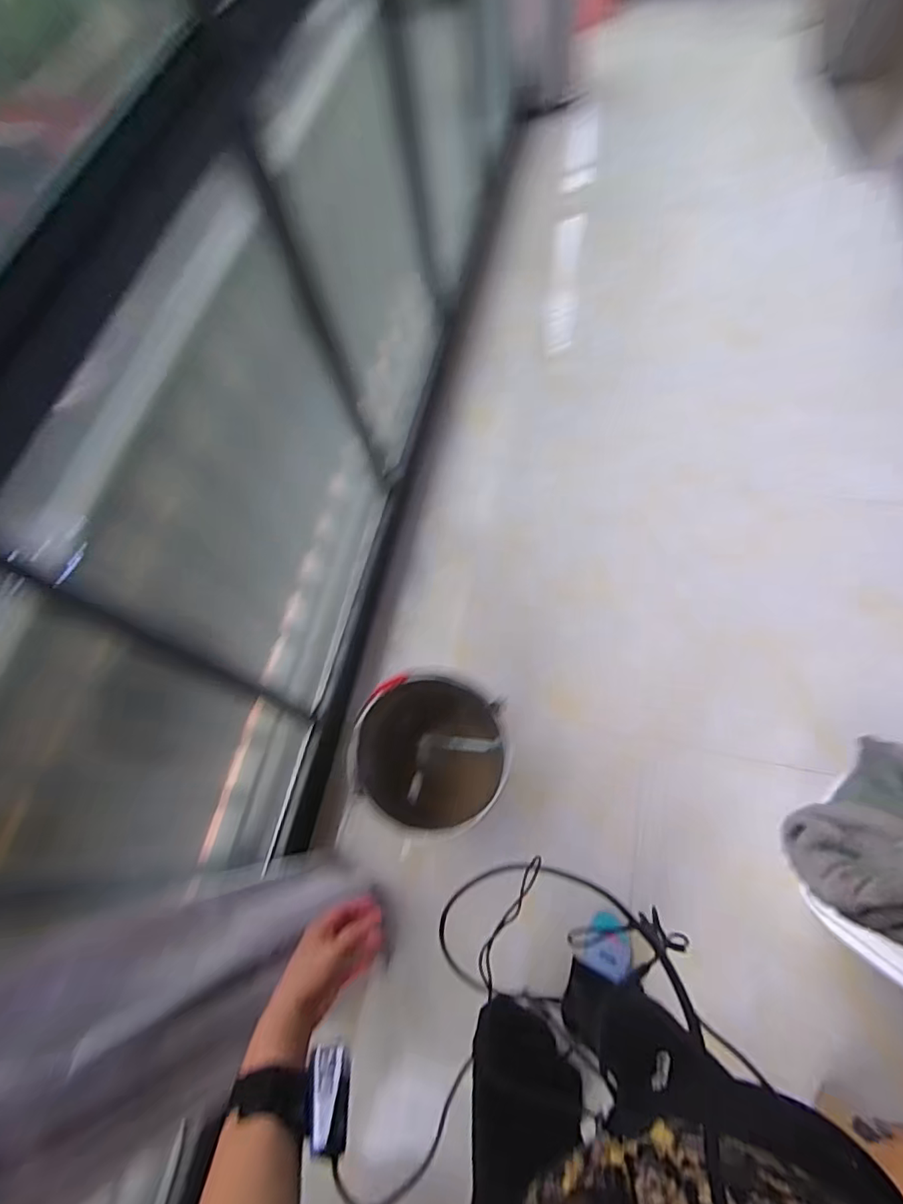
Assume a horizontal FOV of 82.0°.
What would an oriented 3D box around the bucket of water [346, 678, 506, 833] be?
[{"bbox_3d":[-0.039,0.331,1.180,0.320,0.304,0.308,0,70,1],"label":"bucket of water"}]

